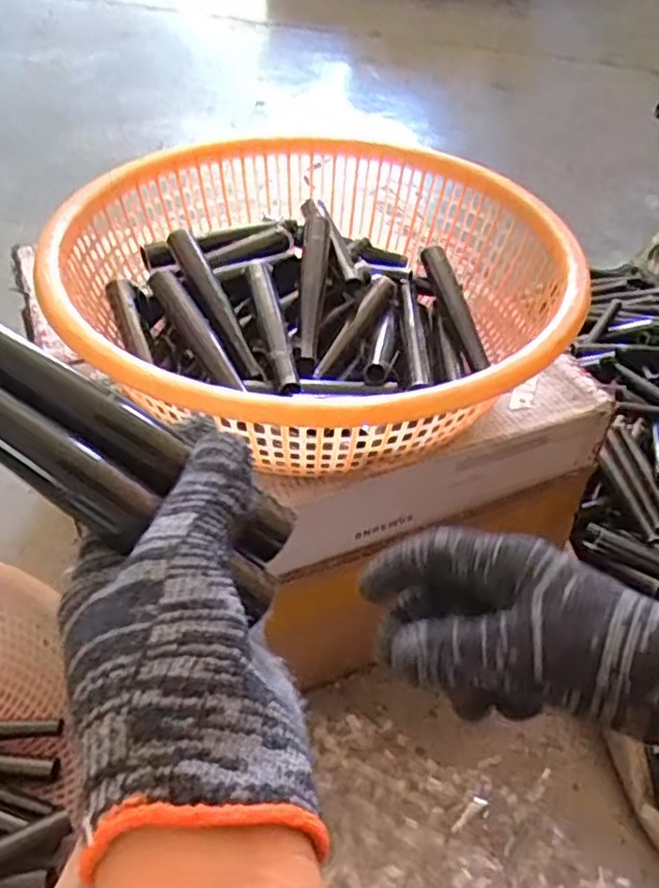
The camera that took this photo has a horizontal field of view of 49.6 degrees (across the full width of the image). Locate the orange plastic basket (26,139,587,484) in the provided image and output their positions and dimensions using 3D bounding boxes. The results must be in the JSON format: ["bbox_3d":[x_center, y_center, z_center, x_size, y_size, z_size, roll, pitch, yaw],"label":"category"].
[{"bbox_3d":[-0.013,-0.124,0.581,0.384,0.112,0.401,23,48,17],"label":"orange plastic basket"}]

